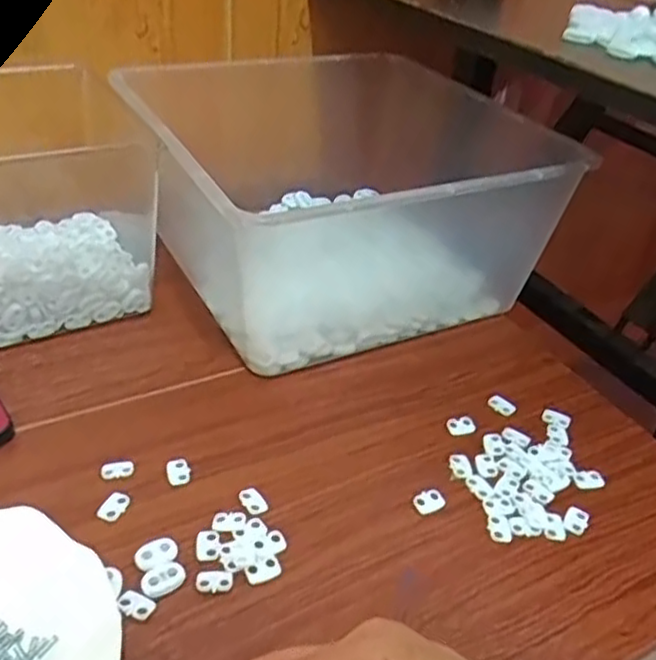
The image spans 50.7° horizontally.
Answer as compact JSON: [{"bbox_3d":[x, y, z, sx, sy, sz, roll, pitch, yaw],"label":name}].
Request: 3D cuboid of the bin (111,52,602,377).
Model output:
[{"bbox_3d":[0.001,-0.120,0.596,0.295,0.144,0.284,-18,42,-29],"label":"bin"}]

